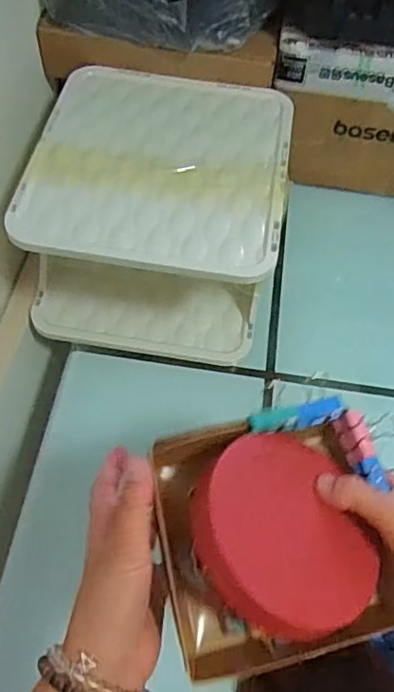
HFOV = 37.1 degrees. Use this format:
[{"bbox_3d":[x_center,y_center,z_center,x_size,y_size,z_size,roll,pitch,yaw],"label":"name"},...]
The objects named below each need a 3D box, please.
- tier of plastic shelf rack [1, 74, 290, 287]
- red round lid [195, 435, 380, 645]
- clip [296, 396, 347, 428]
[{"bbox_3d":[-0.034,-0.175,0.557,0.237,0.012,0.247,8,58,1],"label":"tier of plastic shelf rack"},{"bbox_3d":[0.050,0.106,0.344,0.110,0.014,0.114,13,53,-18],"label":"red round lid"},{"bbox_3d":[0.082,0.044,0.389,0.034,0.009,0.013,-14,60,-12],"label":"clip"}]

